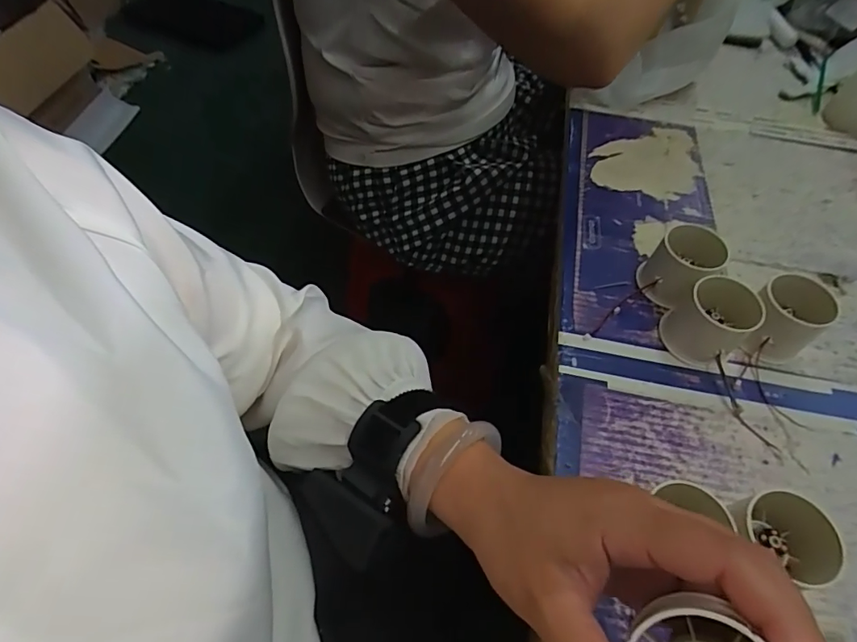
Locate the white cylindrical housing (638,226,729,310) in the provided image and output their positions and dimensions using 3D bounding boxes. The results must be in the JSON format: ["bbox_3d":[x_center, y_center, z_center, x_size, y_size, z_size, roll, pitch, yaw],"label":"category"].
[{"bbox_3d":[0.207,-0.044,0.400,0.051,0.054,0.051,1,55,-2],"label":"white cylindrical housing"}]

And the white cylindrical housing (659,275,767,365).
[{"bbox_3d":[0.216,-0.001,0.369,0.055,0.051,0.056,-38,64,-25],"label":"white cylindrical housing"}]

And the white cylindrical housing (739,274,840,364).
[{"bbox_3d":[0.272,0.000,0.372,0.051,0.051,0.049,1,55,-2],"label":"white cylindrical housing"}]

